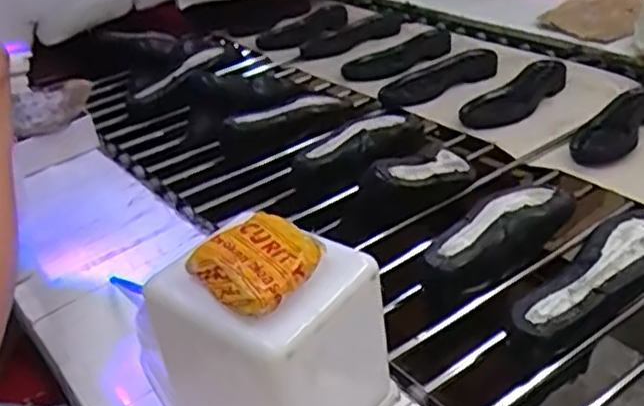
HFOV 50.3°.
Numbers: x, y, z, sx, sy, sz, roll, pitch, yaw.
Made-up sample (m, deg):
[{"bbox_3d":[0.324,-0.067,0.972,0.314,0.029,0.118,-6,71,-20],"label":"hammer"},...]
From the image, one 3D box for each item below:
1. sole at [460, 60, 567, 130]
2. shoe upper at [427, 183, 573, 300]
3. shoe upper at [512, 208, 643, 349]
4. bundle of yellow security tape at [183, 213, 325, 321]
[{"bbox_3d":[0.340,-0.192,1.185,0.094,0.022,0.239,23,43,39],"label":"sole"},{"bbox_3d":[0.202,0.046,0.816,0.217,0.069,0.078,-26,37,-27],"label":"shoe upper"},{"bbox_3d":[0.295,0.088,0.720,0.222,0.075,0.080,-28,38,-29],"label":"shoe upper"},{"bbox_3d":[-0.046,0.043,0.516,0.084,0.022,0.086,-28,38,-29],"label":"bundle of yellow security tape"}]

